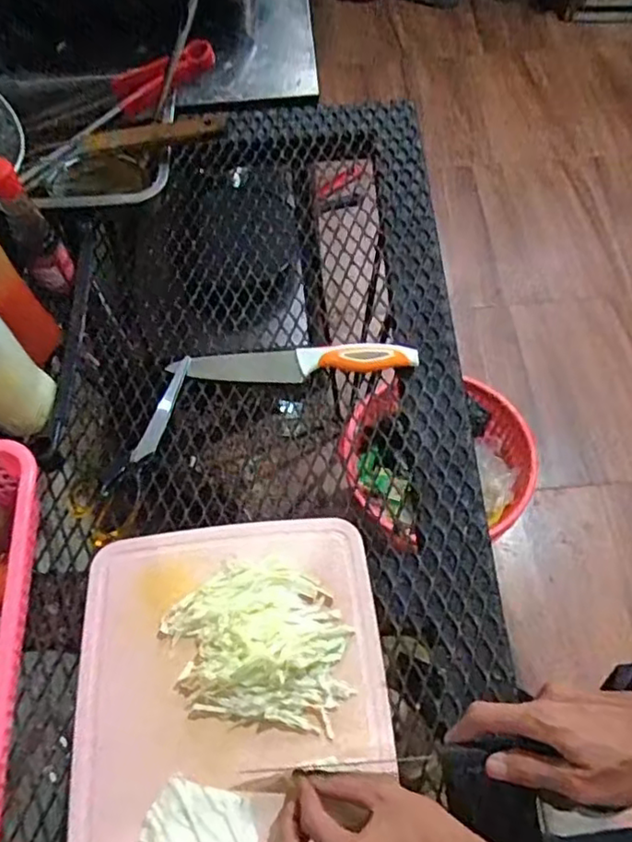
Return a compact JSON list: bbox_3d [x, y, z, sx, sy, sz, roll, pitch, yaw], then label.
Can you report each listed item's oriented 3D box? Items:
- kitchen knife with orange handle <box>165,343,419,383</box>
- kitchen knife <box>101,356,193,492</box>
[{"bbox_3d":[-0.023,-0.059,0.619,0.241,0.023,0.035,2,63,4],"label":"kitchen knife with orange handle"},{"bbox_3d":[-0.154,0.003,0.601,0.023,0.007,0.156,19,66,12],"label":"kitchen knife"}]

